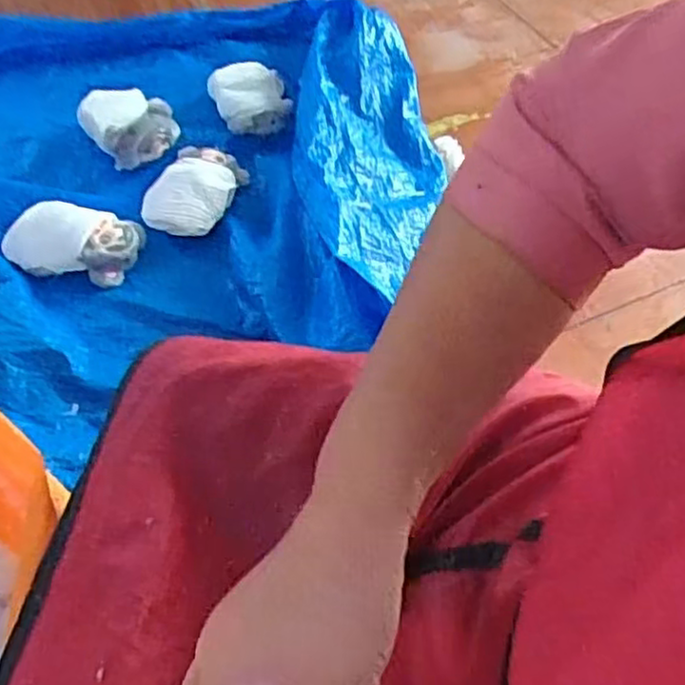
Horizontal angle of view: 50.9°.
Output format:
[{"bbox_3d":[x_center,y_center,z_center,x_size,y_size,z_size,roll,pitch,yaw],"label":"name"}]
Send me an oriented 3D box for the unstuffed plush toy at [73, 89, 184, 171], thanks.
[{"bbox_3d":[-0.337,-0.354,1.129,0.117,0.072,0.135,-35,63,-26],"label":"unstuffed plush toy"}]

